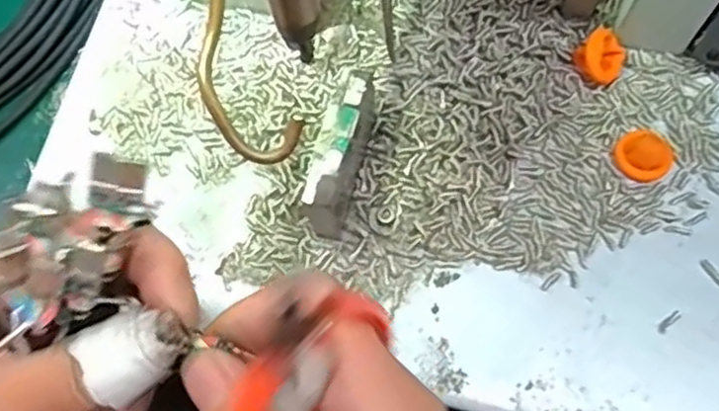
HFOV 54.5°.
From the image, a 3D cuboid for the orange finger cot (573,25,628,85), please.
[{"bbox_3d":[0.092,-0.057,0.268,0.020,0.012,0.018,33,93,-20],"label":"orange finger cot"}]

